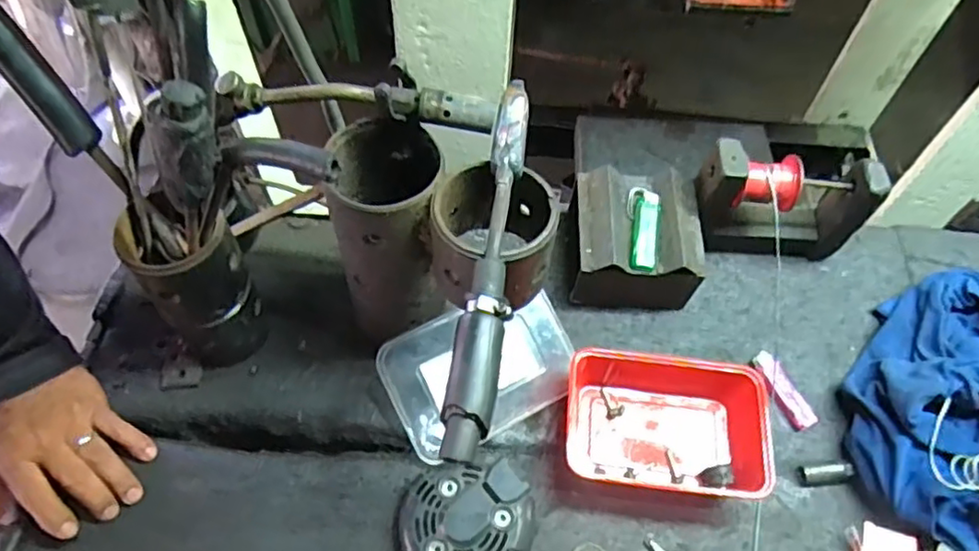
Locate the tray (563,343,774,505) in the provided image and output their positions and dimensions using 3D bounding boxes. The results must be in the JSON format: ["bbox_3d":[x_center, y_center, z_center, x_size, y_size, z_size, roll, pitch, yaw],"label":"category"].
[{"bbox_3d":[0.155,0.129,0.586,0.174,0.059,0.118,8,57,3],"label":"tray"}]

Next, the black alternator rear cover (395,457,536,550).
[{"bbox_3d":[-0.022,0.208,0.550,0.119,0.036,0.103,-33,64,-21],"label":"black alternator rear cover"}]

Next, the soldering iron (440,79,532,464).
[{"bbox_3d":[0.004,-0.019,0.418,0.029,0.025,0.274,8,57,3],"label":"soldering iron"}]

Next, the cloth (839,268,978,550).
[{"bbox_3d":[0.451,0.113,0.586,0.288,0.086,0.212,-37,65,-23],"label":"cloth"}]

